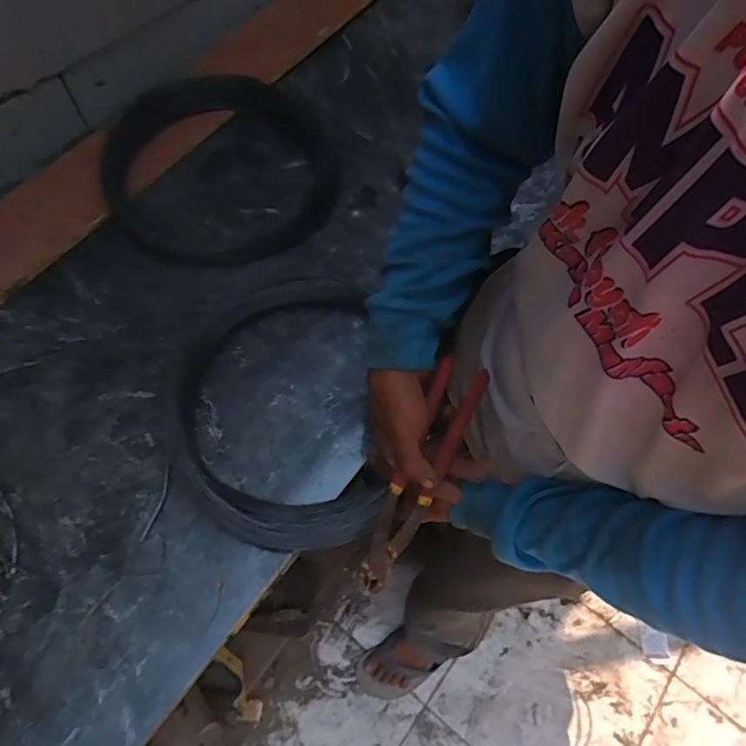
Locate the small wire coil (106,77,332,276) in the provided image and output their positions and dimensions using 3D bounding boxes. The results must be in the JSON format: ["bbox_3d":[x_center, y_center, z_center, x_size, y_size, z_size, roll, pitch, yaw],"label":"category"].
[{"bbox_3d":[-0.195,-0.272,0.703,0.310,0.038,0.289,3,72,-10],"label":"small wire coil"}]

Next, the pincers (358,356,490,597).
[{"bbox_3d":[0.035,0.093,0.462,0.042,0.020,0.219,28,99,18],"label":"pincers"}]

